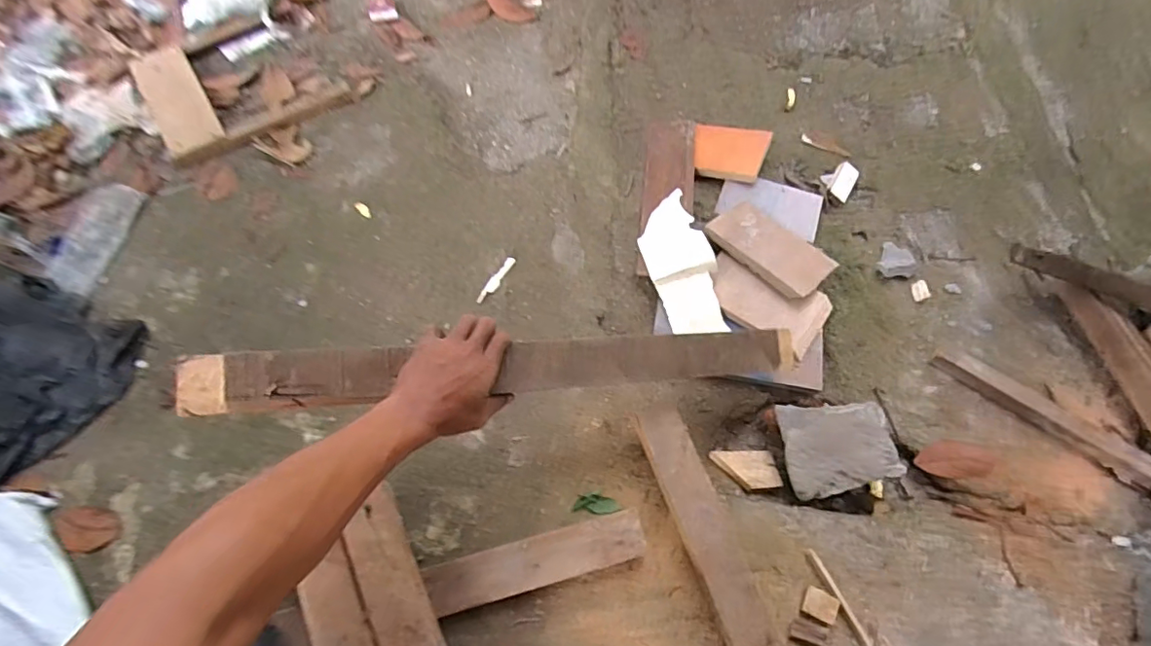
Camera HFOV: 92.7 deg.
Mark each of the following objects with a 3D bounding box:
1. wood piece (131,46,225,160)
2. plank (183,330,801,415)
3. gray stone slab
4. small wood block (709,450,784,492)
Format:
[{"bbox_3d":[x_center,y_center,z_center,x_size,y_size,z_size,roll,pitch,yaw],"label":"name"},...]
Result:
[{"bbox_3d":[-0.855,-0.484,1.171,0.108,0.025,0.403,-33,64,-13],"label":"wood piece"},{"bbox_3d":[-0.037,0.048,0.610,0.679,0.038,0.046,-2,59,-20],"label":"plank"},{"bbox_3d":[0.342,0.163,0.713,0.131,0.032,0.116,-12,83,21],"label":"gray stone slab"},{"bbox_3d":[0.238,0.205,0.768,0.084,0.007,0.063,-5,44,2],"label":"small wood block"}]

